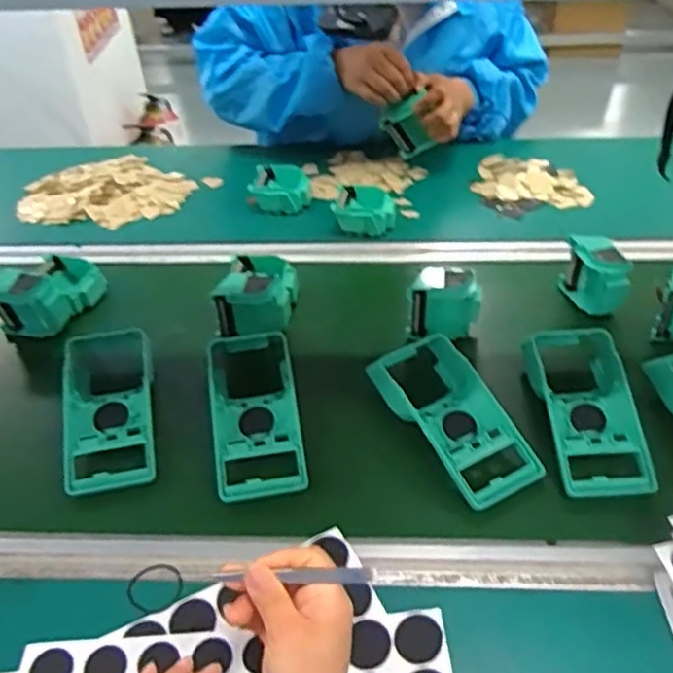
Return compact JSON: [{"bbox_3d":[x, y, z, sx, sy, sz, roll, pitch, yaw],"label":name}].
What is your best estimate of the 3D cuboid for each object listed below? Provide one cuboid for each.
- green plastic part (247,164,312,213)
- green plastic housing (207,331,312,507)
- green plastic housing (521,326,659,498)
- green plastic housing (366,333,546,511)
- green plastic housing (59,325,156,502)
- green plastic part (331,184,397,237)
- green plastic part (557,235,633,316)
[{"bbox_3d":[-0.081,-0.214,0.996,0.086,0.040,0.085,-2,43,1],"label":"green plastic part"},{"bbox_3d":[-0.082,0.067,0.669,0.084,0.041,0.192,-9,43,-6],"label":"green plastic housing"},{"bbox_3d":[0.241,0.064,0.659,0.092,0.046,0.189,-5,43,-1],"label":"green plastic housing"},{"bbox_3d":[0.110,0.073,0.650,0.095,0.044,0.181,-22,46,-19],"label":"green plastic housing"},{"bbox_3d":[-0.227,0.062,0.678,0.086,0.044,0.195,-11,43,-8],"label":"green plastic housing"},{"bbox_3d":[0.043,-0.171,0.938,0.082,0.040,0.088,17,46,21],"label":"green plastic part"},{"bbox_3d":[0.302,-0.068,0.793,0.043,0.079,0.088,-13,43,-10],"label":"green plastic part"}]

